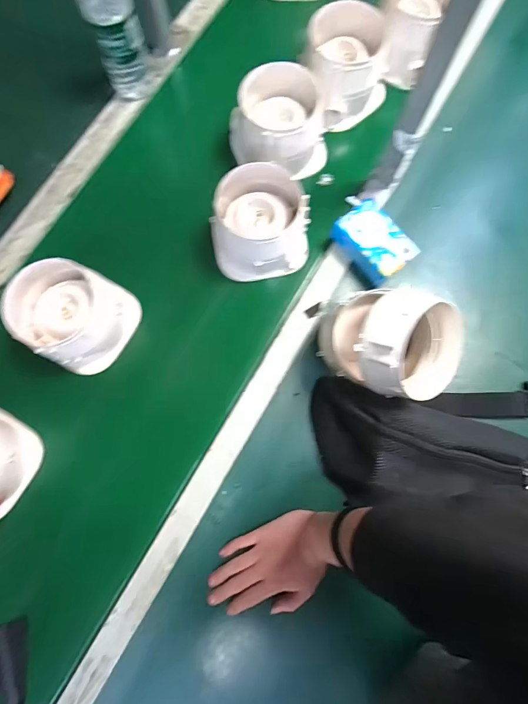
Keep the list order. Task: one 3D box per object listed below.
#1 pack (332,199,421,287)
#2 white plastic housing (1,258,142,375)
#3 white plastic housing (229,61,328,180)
[{"bbox_3d":[0.163,-0.161,0.532,0.074,0.044,0.112,-36,82,-5],"label":"pack"},{"bbox_3d":[-0.255,-0.051,0.488,0.111,0.100,0.130,39,83,7],"label":"white plastic housing"},{"bbox_3d":[0.024,-0.340,0.544,0.135,0.097,0.121,-24,81,-3],"label":"white plastic housing"}]

